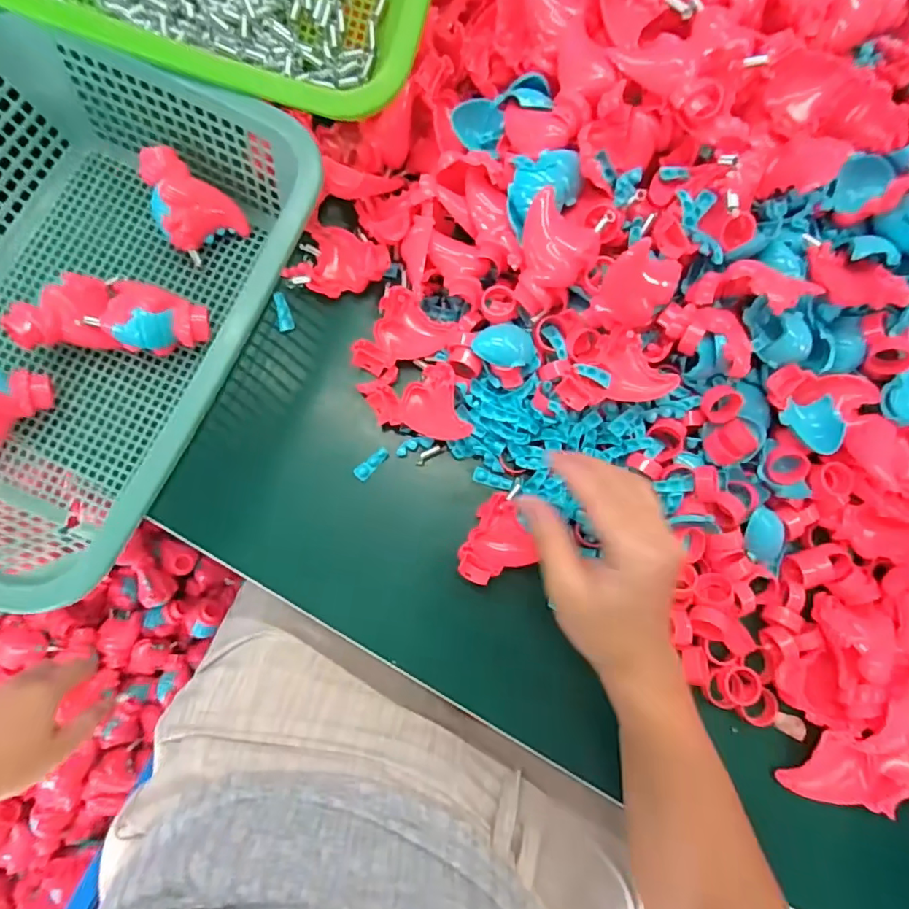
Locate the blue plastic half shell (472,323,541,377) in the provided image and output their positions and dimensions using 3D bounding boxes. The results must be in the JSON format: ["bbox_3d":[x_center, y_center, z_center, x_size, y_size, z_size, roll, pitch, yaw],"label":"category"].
[{"bbox_3d":[0.039,-0.078,0.388,0.049,0.017,0.029,15,80,2],"label":"blue plastic half shell"}]

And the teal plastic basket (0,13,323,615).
[{"bbox_3d":[-0.265,-0.098,0.369,0.262,0.106,0.338,24,80,3],"label":"teal plastic basket"}]

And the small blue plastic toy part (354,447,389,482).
[{"bbox_3d":[-0.063,0.007,0.403,0.011,0.009,0.030,40,82,6],"label":"small blue plastic toy part"}]

